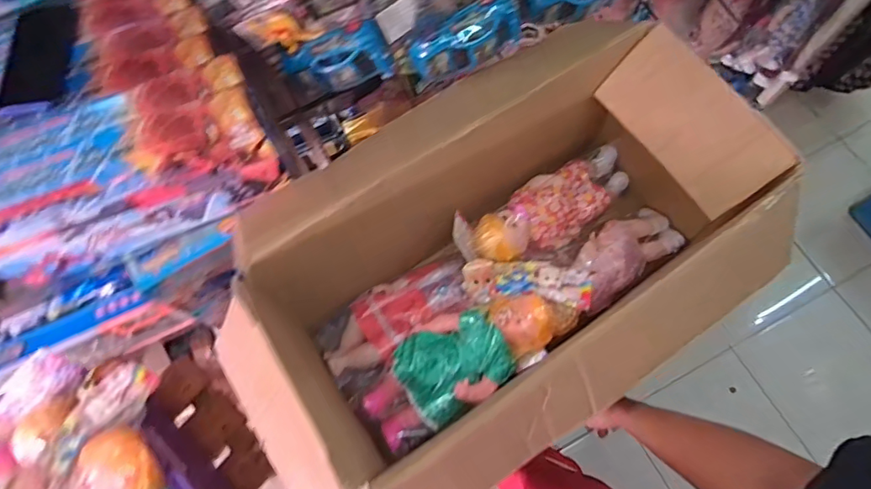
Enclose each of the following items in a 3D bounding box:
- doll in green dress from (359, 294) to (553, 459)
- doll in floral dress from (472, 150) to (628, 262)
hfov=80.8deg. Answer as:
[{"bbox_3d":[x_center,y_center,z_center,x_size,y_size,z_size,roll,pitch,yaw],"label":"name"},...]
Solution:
[{"bbox_3d":[0.046,0.166,0.786,0.283,0.072,0.140,-32,71,-11],"label":"doll in green dress"},{"bbox_3d":[0.205,-0.066,0.881,0.334,0.065,0.119,-29,70,-23],"label":"doll in floral dress"}]

